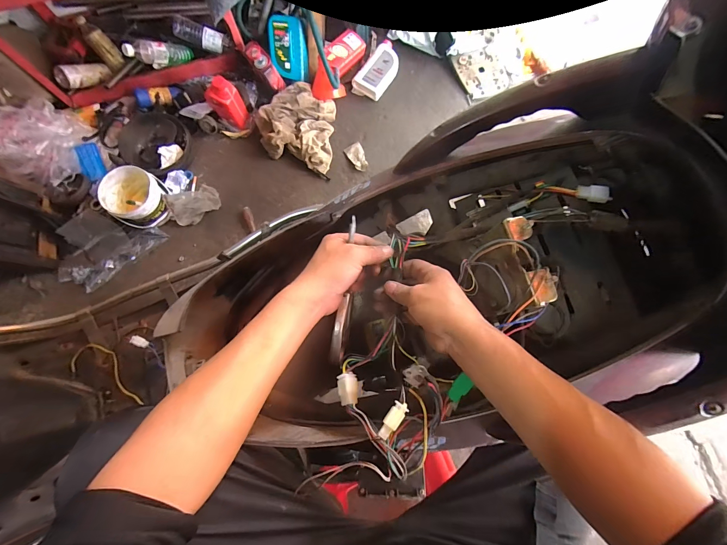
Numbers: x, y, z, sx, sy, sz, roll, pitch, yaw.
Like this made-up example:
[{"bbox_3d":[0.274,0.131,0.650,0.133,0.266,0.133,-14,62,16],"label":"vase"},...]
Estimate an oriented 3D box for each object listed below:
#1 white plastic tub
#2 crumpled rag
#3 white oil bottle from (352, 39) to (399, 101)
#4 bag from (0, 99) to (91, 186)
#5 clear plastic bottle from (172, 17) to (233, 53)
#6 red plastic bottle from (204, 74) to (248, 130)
[{"bbox_3d":[-0.740,-0.241,1.045,0.171,0.154,0.170,0,78,0],"label":"white plastic tub"},{"bbox_3d":[-0.233,-0.537,1.151,0.291,0.098,0.265,19,79,4],"label":"crumpled rag"},{"bbox_3d":[0.066,-0.798,1.235,0.126,0.057,0.246,33,80,7],"label":"white oil bottle"},{"bbox_3d":[-1.065,-0.421,1.030,0.251,0.179,0.170,-33,80,-6],"label":"bag"},{"bbox_3d":[-0.554,-0.812,1.092,0.180,0.060,0.054,7,77,-22],"label":"clear plastic bottle"},{"bbox_3d":[-0.474,-0.592,1.090,0.089,0.181,0.075,26,79,5],"label":"red plastic bottle"}]

